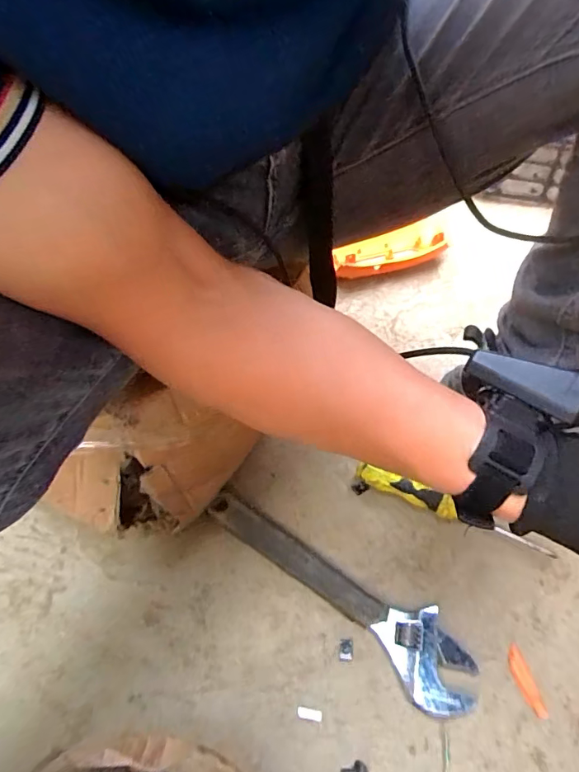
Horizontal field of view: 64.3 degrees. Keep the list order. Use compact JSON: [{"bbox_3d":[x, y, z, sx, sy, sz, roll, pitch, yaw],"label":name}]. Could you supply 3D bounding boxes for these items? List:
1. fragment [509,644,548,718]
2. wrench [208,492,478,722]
[{"bbox_3d":[0.194,0.243,0.381,0.015,0.007,0.052,-9,47,-3],"label":"fragment"},{"bbox_3d":[0.038,0.184,0.440,0.286,0.019,0.061,33,58,29],"label":"wrench"}]

